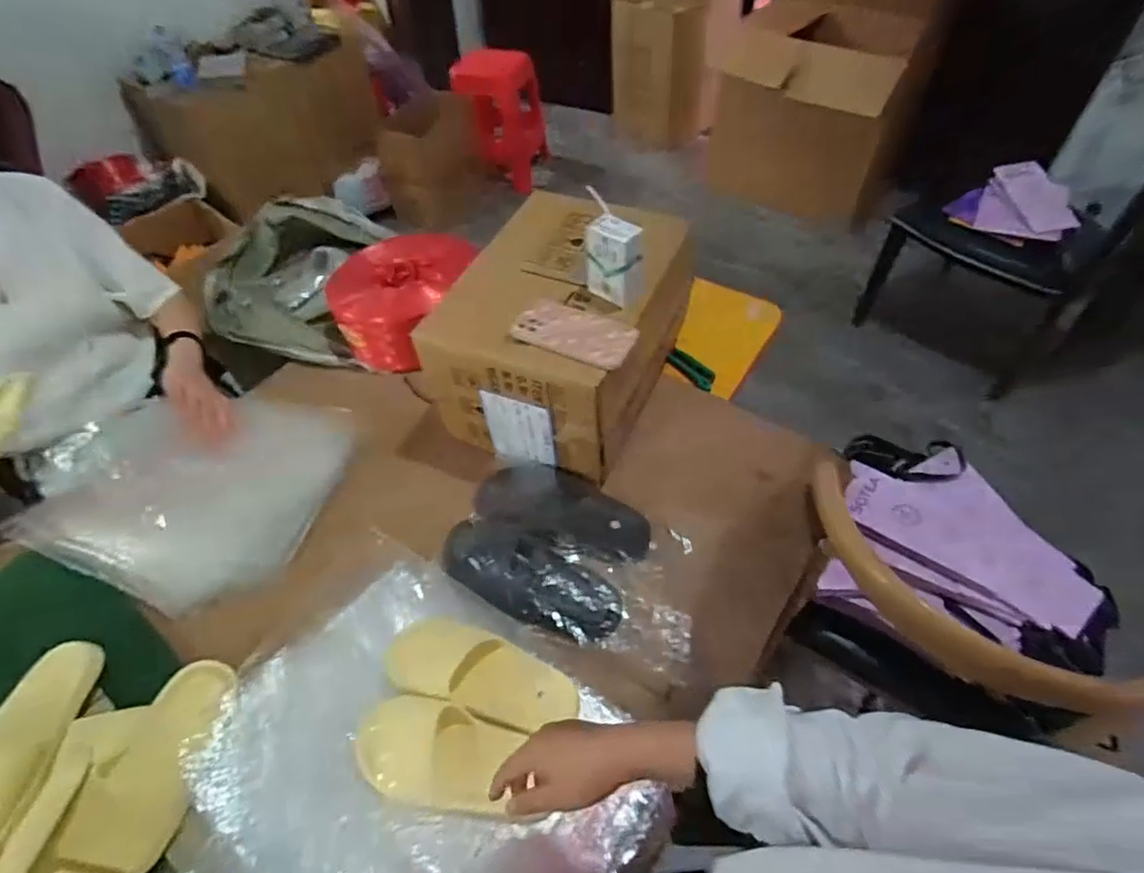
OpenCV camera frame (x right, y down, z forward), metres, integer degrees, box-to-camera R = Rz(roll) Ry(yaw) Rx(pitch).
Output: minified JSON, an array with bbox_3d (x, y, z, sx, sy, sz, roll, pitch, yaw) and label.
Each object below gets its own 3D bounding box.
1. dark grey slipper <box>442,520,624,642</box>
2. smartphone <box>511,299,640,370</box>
[{"bbox_3d":[-0.068,0.194,0.827,0.278,0.073,0.106,27,57,22],"label":"dark grey slipper"},{"bbox_3d":[0.006,-0.141,0.813,0.159,0.016,0.084,20,55,17],"label":"smartphone"}]

